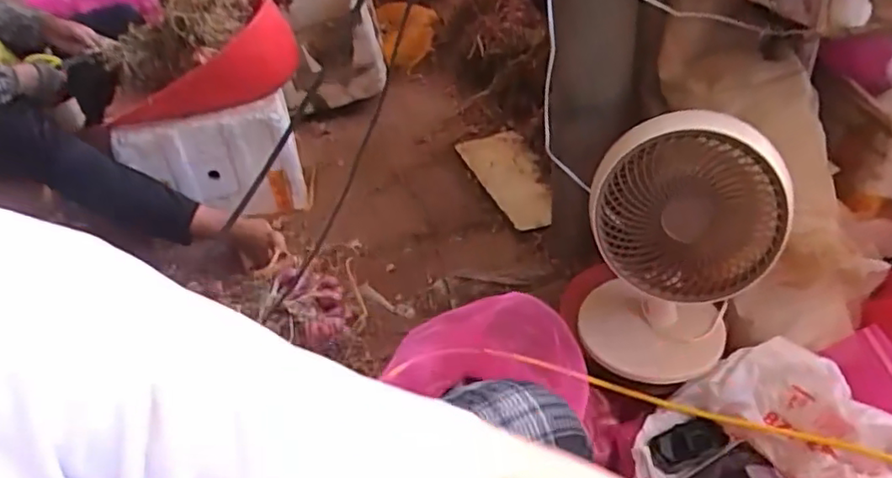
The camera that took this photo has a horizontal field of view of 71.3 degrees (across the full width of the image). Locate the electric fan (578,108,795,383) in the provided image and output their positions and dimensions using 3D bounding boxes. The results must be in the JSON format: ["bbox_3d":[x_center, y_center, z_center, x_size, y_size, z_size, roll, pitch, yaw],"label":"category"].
[{"bbox_3d":[0.306,0.015,0.827,0.222,0.335,0.153,6,39,17],"label":"electric fan"}]

